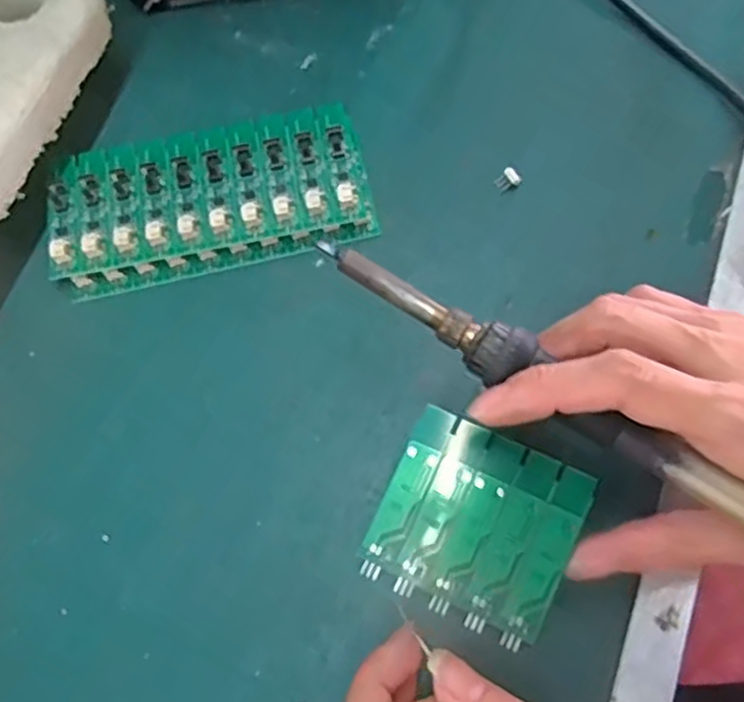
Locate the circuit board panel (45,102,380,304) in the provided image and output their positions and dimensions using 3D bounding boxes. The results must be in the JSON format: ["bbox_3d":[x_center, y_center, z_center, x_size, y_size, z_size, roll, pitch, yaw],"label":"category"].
[{"bbox_3d":[-0.072,-0.069,0.330,0.139,0.017,0.067,-12,69,-1],"label":"circuit board panel"}]

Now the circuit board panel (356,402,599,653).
[{"bbox_3d":[0.038,0.063,0.272,0.069,0.011,0.066,24,73,11],"label":"circuit board panel"}]

